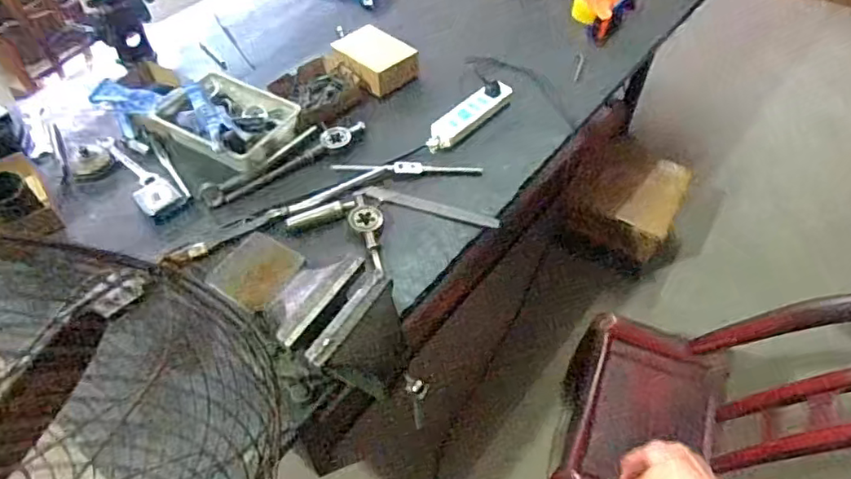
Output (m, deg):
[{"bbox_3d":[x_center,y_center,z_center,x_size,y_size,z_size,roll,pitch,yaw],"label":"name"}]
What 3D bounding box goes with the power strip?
[{"bbox_3d":[0.087,-0.255,1.197,0.060,0.032,0.229,37,61,24],"label":"power strip"}]

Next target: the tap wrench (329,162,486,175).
[{"bbox_3d":[-0.036,-0.134,1.118,0.287,0.016,0.030,2,53,2],"label":"tap wrench"}]

